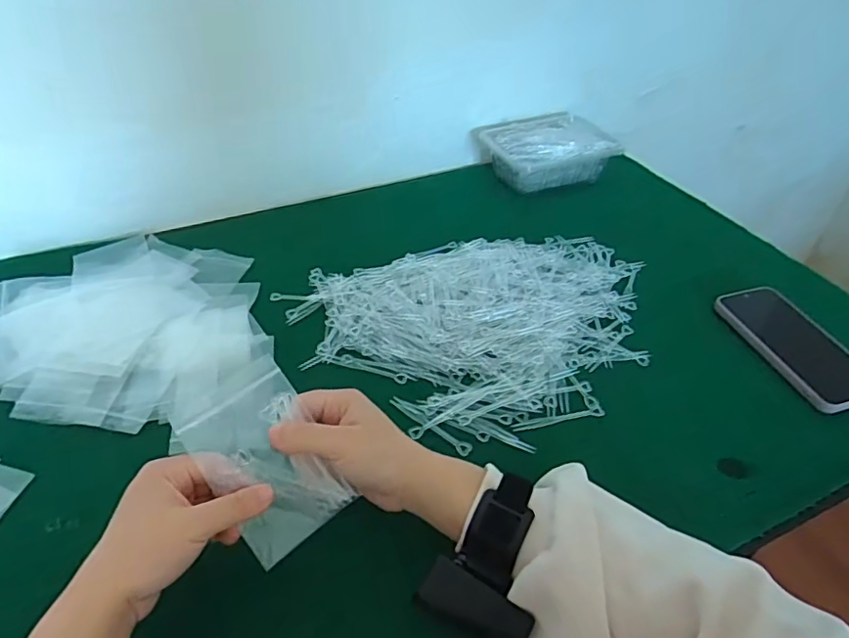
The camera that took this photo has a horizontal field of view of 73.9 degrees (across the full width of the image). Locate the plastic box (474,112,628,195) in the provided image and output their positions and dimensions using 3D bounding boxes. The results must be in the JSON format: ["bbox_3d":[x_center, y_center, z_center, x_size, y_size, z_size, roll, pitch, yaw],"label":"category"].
[{"bbox_3d":[0.176,-0.246,0.820,0.175,0.057,0.141,-16,45,-18],"label":"plastic box"}]

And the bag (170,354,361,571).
[{"bbox_3d":[-0.108,0.096,0.390,0.077,0.012,0.118,-33,93,-26],"label":"bag"}]

